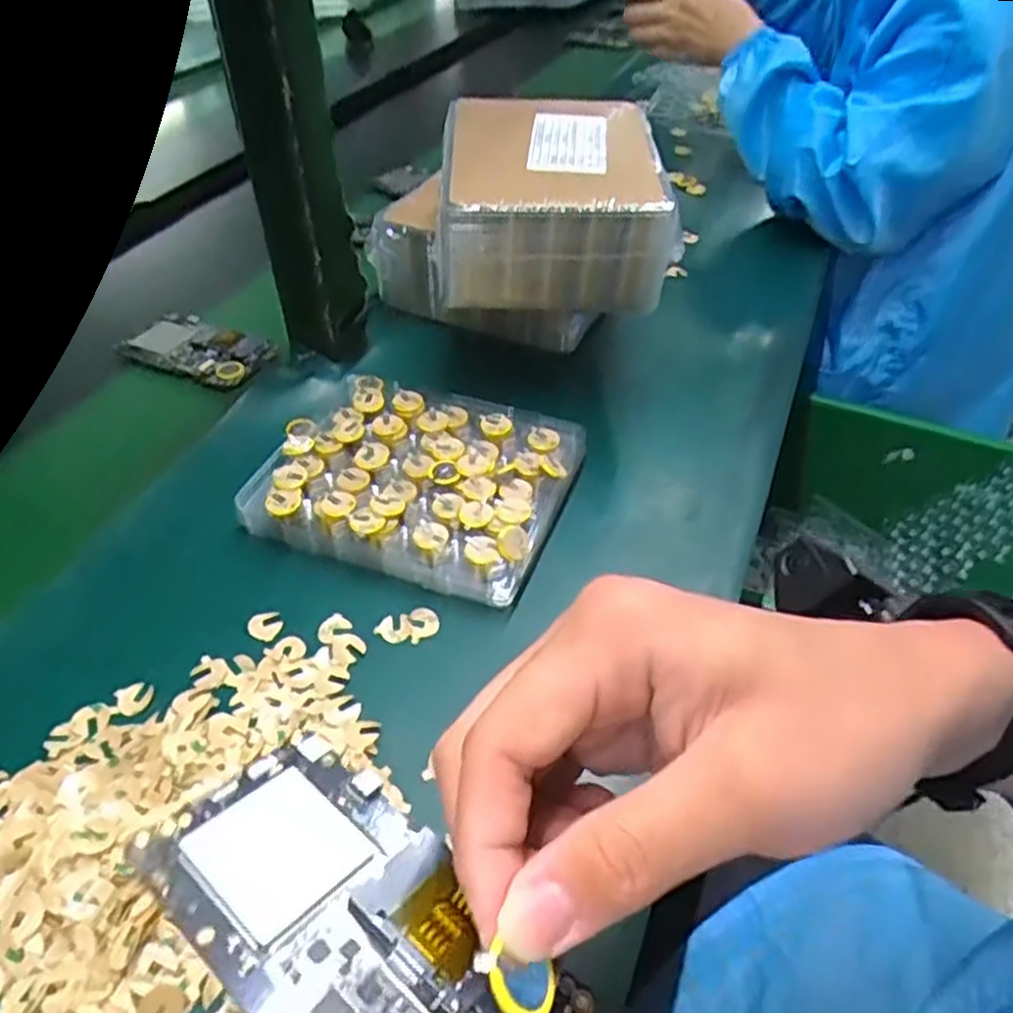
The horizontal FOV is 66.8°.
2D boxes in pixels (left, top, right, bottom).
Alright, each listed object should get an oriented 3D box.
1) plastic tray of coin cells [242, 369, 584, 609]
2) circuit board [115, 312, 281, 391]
[{"bbox_3d":[-0.058,-0.022,0.474,0.190,0.033,0.154,17,45,17],"label":"plastic tray of coin cells"},{"bbox_3d":[-0.240,-0.121,0.596,0.115,0.011,0.067,21,46,21],"label":"circuit board"}]

